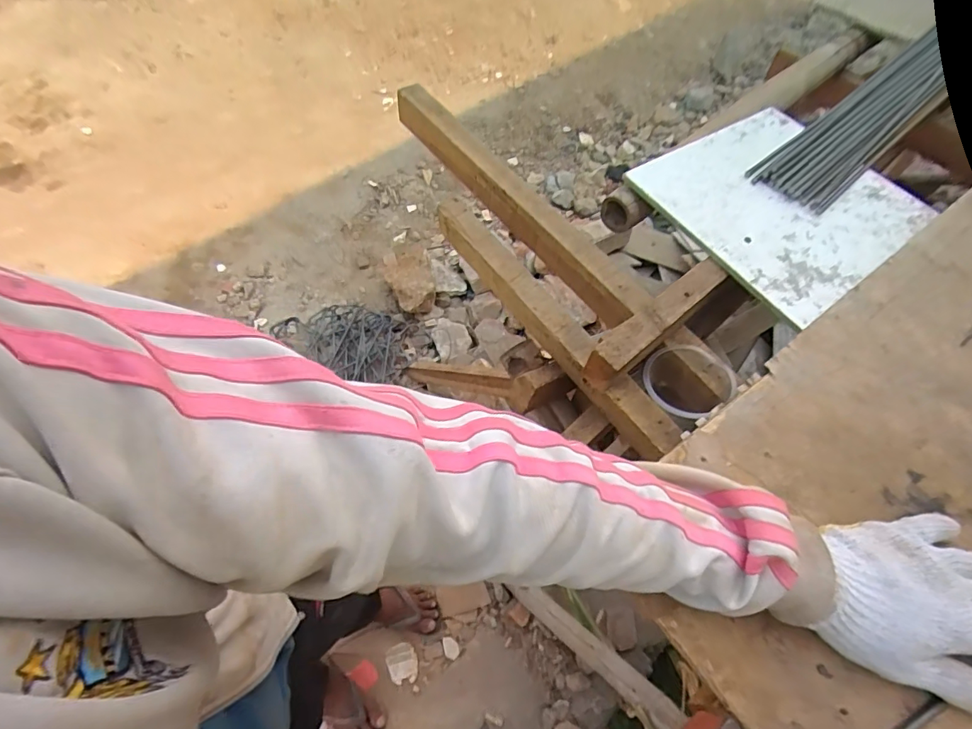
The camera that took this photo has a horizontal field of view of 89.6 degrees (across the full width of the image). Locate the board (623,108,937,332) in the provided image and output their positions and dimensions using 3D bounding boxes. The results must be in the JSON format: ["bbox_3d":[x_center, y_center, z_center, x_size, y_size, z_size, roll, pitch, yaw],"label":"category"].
[{"bbox_3d":[0.363,-0.205,0.601,0.282,0.013,0.267,-29,64,-18],"label":"board"}]

